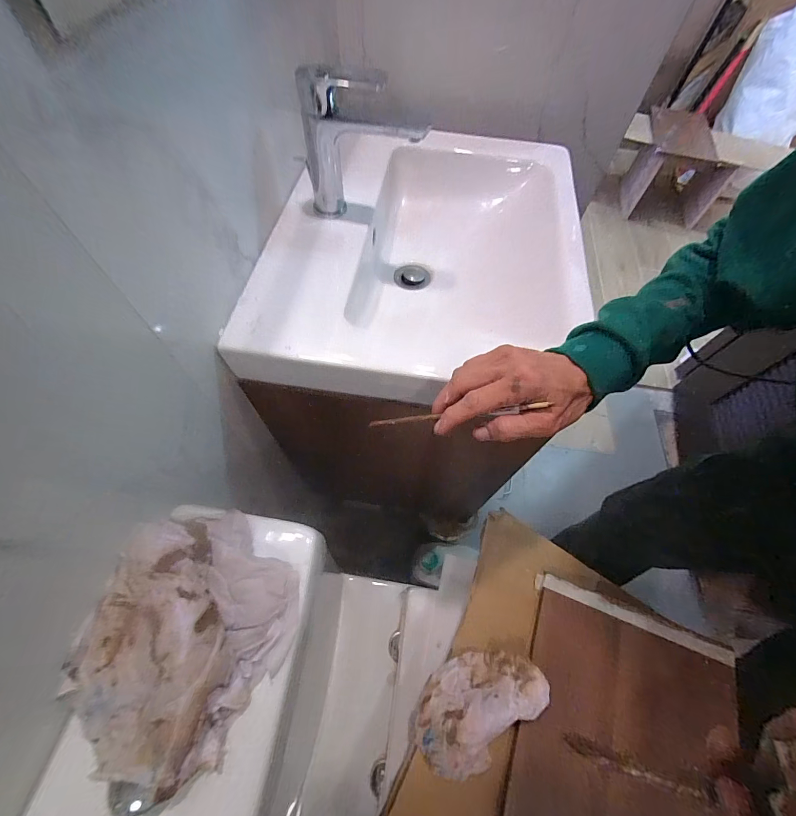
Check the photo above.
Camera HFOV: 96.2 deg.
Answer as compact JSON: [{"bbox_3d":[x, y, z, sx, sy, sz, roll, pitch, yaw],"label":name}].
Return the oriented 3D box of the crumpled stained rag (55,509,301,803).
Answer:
[{"bbox_3d":[-0.176,0.179,0.288,0.159,0.056,0.183,25,63,11],"label":"crumpled stained rag"}]

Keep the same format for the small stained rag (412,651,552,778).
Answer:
[{"bbox_3d":[0.109,0.401,0.481,0.184,0.047,0.118,-27,66,-17],"label":"small stained rag"}]

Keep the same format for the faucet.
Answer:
[{"bbox_3d":[-0.044,-0.326,0.457,0.156,0.164,0.040,4,61,0],"label":"faucet"}]

